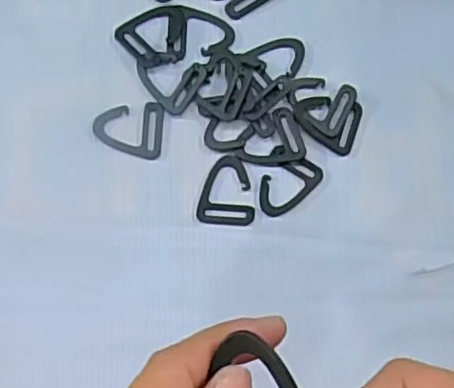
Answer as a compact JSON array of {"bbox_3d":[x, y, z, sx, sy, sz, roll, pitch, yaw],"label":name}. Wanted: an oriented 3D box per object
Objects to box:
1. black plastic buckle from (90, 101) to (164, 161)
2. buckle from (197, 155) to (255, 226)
[{"bbox_3d":[-0.063,-0.041,0.405,0.043,0.004,0.035,4,83,-3],"label":"black plastic buckle"},{"bbox_3d":[0.001,-0.002,0.403,0.035,0.004,0.044,7,83,-2],"label":"buckle"}]

